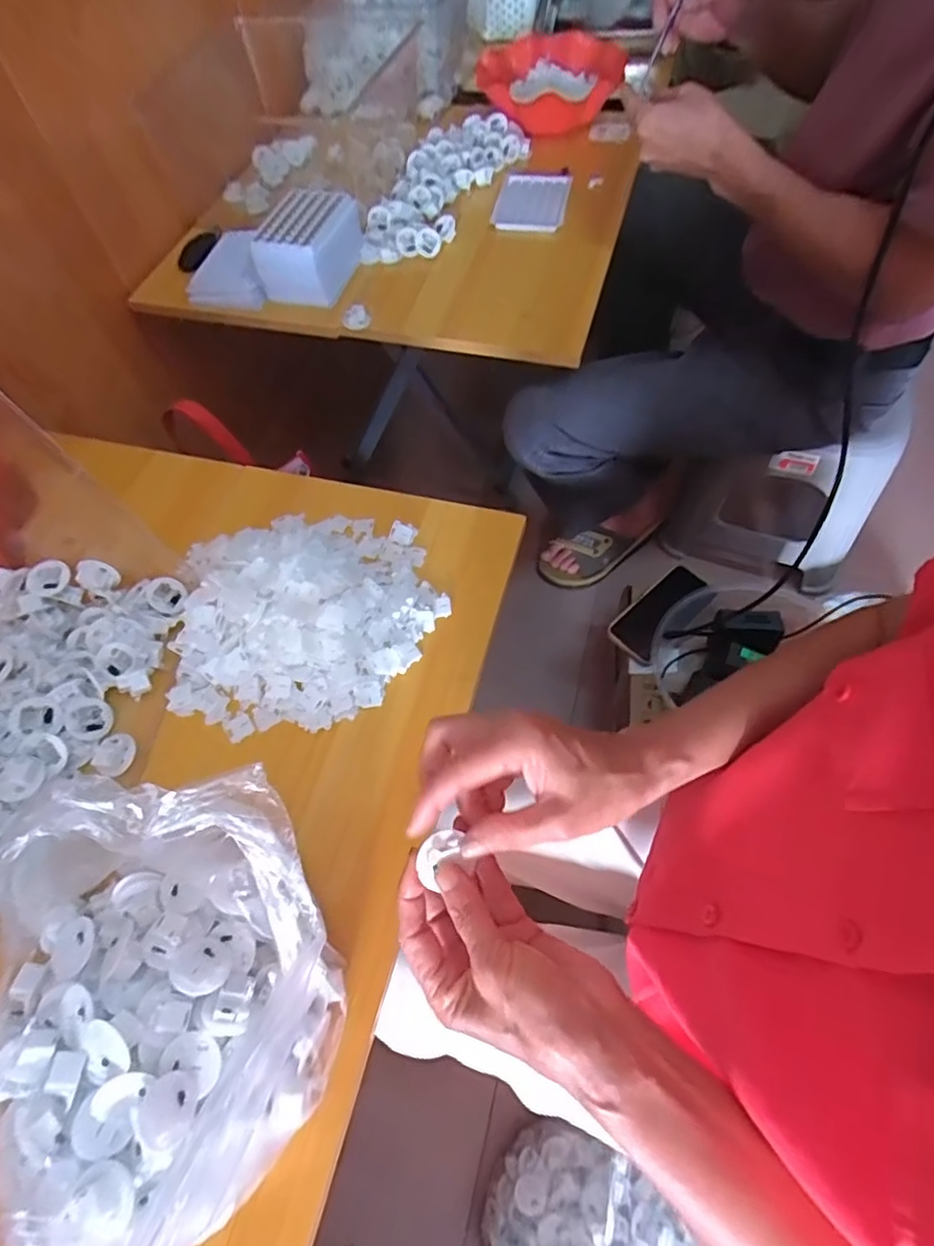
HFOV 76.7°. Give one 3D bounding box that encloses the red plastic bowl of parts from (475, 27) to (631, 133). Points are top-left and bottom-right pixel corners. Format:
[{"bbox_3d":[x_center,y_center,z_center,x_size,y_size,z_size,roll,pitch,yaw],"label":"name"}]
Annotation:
[{"bbox_3d":[0.126,-0.826,0.898,0.211,0.064,0.225,2,61,4],"label":"red plastic bowl of parts"}]

